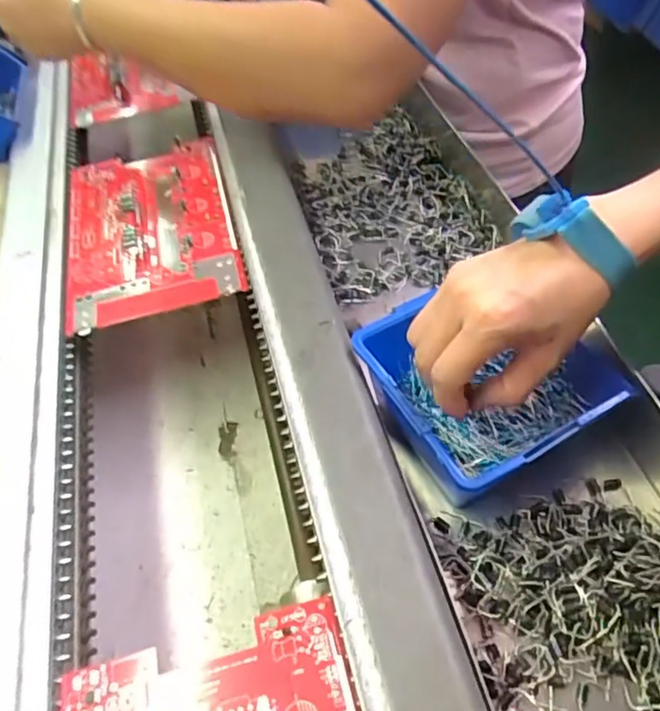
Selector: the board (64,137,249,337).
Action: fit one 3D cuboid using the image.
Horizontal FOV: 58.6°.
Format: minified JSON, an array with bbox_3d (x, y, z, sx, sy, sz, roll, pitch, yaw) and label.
[{"bbox_3d":[-0.146,-0.107,0.473,0.129,0.009,0.197,-14,52,-6],"label":"board"}]

